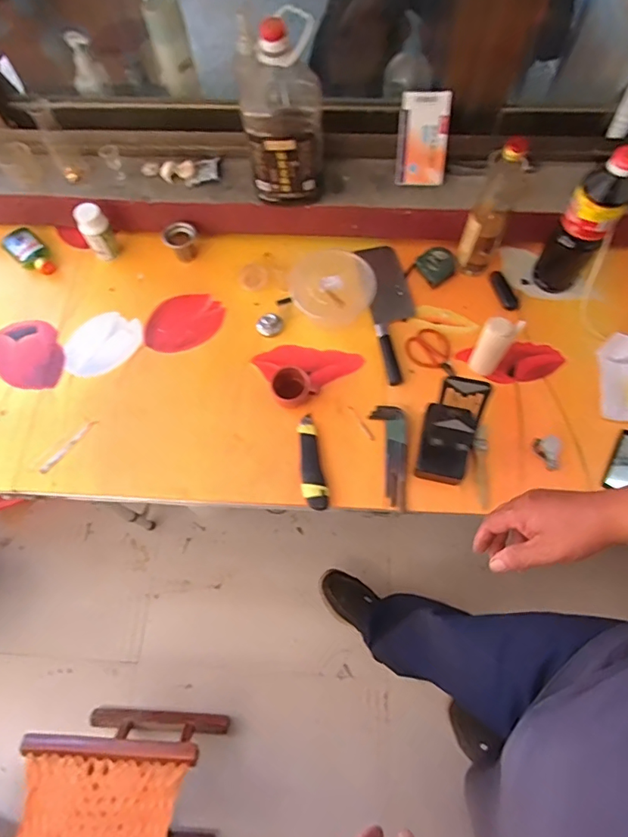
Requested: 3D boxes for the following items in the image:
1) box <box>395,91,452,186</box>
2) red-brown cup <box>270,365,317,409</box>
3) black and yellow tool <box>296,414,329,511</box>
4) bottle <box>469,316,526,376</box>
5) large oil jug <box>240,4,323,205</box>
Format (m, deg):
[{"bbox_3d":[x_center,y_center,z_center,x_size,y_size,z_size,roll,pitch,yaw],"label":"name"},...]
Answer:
[{"bbox_3d":[0.190,-0.489,0.857,0.085,0.141,0.018,8,31,15],"label":"box"},{"bbox_3d":[-0.040,-0.055,0.828,0.072,0.055,0.062,-21,69,-6],"label":"red-brown cup"},{"bbox_3d":[-0.006,0.066,0.790,0.039,0.017,0.160,-9,68,-2],"label":"black and yellow tool"},{"bbox_3d":[0.290,-0.116,0.795,0.048,0.116,0.048,-1,68,2],"label":"bottle"},{"bbox_3d":[-0.050,-0.473,0.768,0.122,0.245,0.120,-1,68,2],"label":"large oil jug"}]

